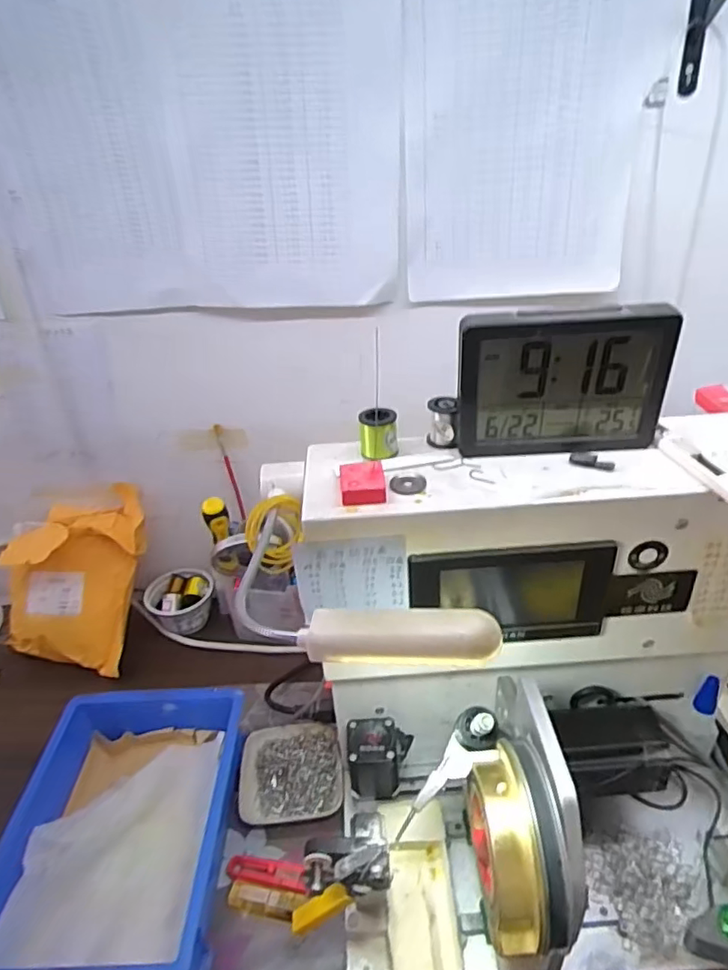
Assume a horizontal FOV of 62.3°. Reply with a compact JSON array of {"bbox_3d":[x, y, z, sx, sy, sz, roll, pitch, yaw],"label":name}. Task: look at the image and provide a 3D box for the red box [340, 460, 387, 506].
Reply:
[{"bbox_3d":[-0.001,-0.002,0.402,0.029,0.016,0.032,-5,33,1],"label":"red box"}]

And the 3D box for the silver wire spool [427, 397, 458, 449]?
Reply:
[{"bbox_3d":[0.058,-0.044,0.442,0.021,0.033,0.026,0,33,7],"label":"silver wire spool"}]

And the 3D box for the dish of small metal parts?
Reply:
[{"bbox_3d":[-0.072,0.280,0.594,0.098,0.018,0.098,-5,33,-1],"label":"dish of small metal parts"}]

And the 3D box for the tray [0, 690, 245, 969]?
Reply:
[{"bbox_3d":[-0.205,0.302,0.530,0.175,0.071,0.245,-3,33,3],"label":"tray"}]

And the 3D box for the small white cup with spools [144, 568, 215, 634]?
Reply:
[{"bbox_3d":[-0.235,0.146,0.772,0.077,0.055,0.071,-3,33,2],"label":"small white cup with spools"}]

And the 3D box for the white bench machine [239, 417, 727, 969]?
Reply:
[{"bbox_3d":[0.127,0.165,0.434,0.365,0.341,0.234,-3,33,2],"label":"white bench machine"}]

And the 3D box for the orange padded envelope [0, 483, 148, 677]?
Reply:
[{"bbox_3d":[-0.353,0.107,0.729,0.151,0.226,0.052,11,5,-8],"label":"orange padded envelope"}]

